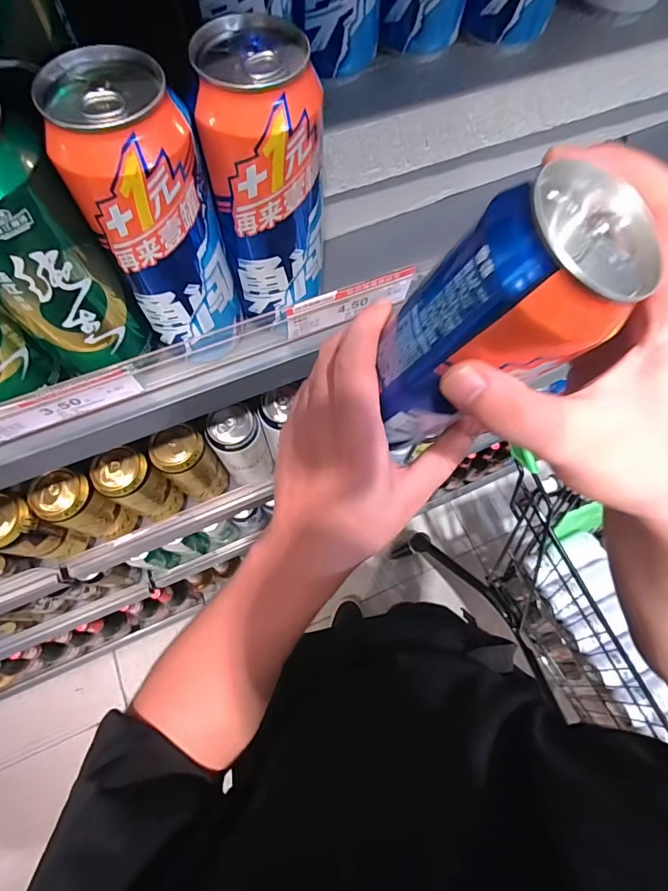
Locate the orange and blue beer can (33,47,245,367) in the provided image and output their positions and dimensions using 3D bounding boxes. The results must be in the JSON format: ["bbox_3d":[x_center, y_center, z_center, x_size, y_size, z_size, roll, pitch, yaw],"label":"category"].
[{"bbox_3d":[-0.095,-0.119,0.250,0.058,0.153,0.058,-16,71,-7],"label":"orange and blue beer can"}]

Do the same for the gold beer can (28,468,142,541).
[{"bbox_3d":[-0.307,0.077,0.543,0.062,0.148,0.056,25,71,8],"label":"gold beer can"}]

